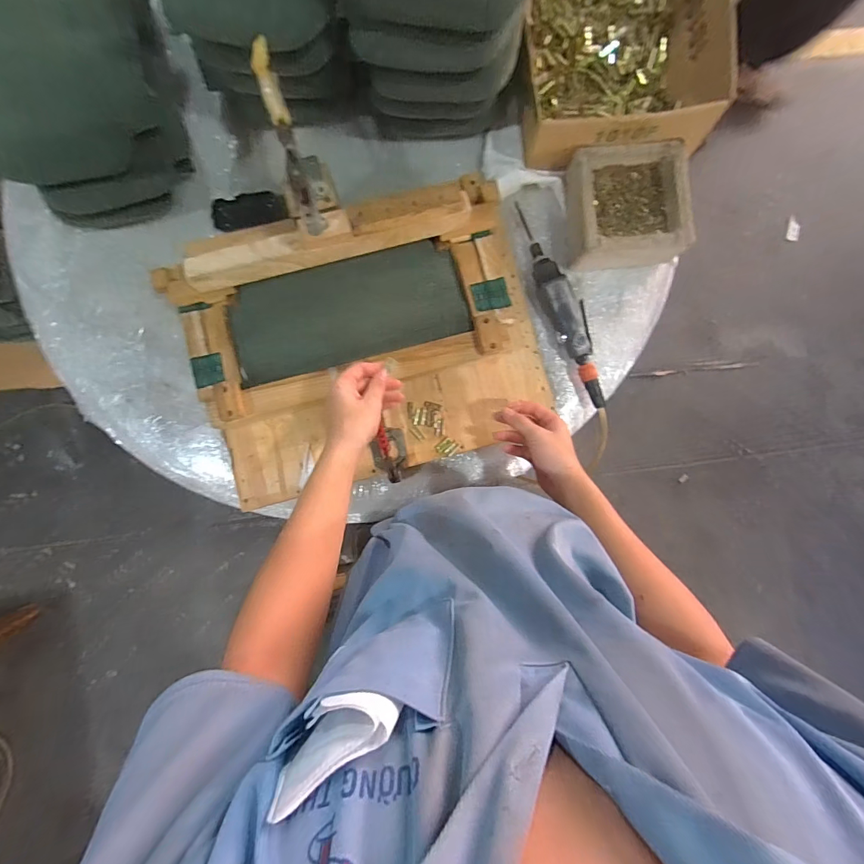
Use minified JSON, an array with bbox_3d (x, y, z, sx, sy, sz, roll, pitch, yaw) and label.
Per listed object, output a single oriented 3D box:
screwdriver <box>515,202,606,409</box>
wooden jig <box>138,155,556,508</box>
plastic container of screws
[{"bbox_3d":[0.215,-0.213,0.667,0.056,0.043,0.363,-22,88,-1],"label":"screwdriver"},{"bbox_3d":[-0.100,-0.147,0.611,0.543,0.127,0.431,-17,90,-1],"label":"wooden jig"},{"bbox_3d":[0.308,-0.358,0.646,0.179,0.072,0.172,-7,88,0],"label":"plastic container of screws"}]

